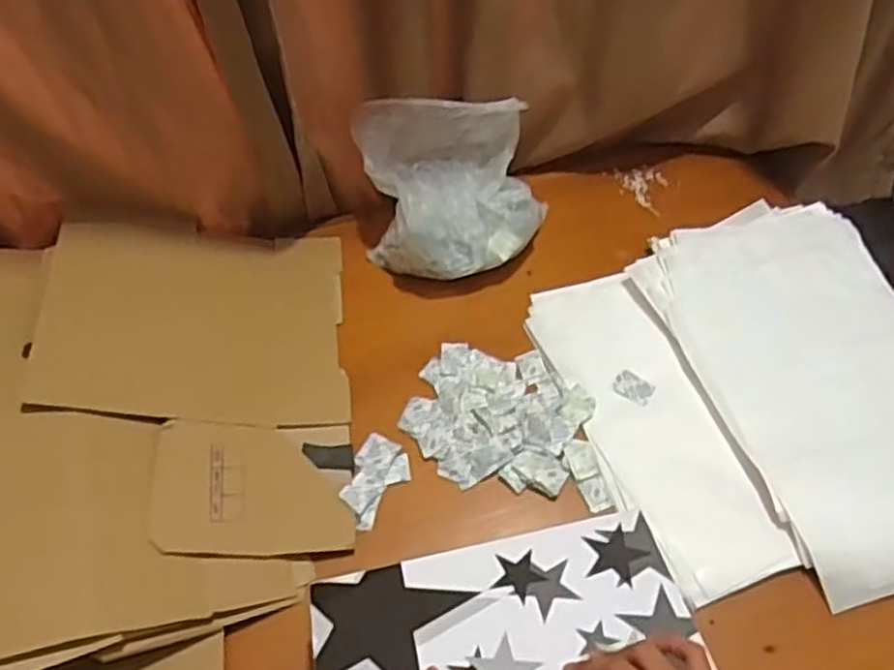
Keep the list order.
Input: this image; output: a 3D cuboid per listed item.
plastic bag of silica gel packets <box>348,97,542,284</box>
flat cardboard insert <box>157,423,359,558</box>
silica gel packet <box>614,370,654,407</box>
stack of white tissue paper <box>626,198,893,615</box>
[{"bbox_3d":[0.010,-0.175,0.854,0.209,0.153,0.170,-14,57,-8],"label":"plastic bag of silica gel packets"},{"bbox_3d":[-0.184,0.146,0.719,0.182,0.008,0.127,5,57,-17],"label":"flat cardboard insert"},{"bbox_3d":[0.199,0.055,0.792,0.041,0.005,0.030,27,61,19],"label":"silica gel packet"},{"bbox_3d":[0.399,0.031,0.770,0.266,0.025,0.426,-17,57,-10],"label":"stack of white tissue paper"}]

